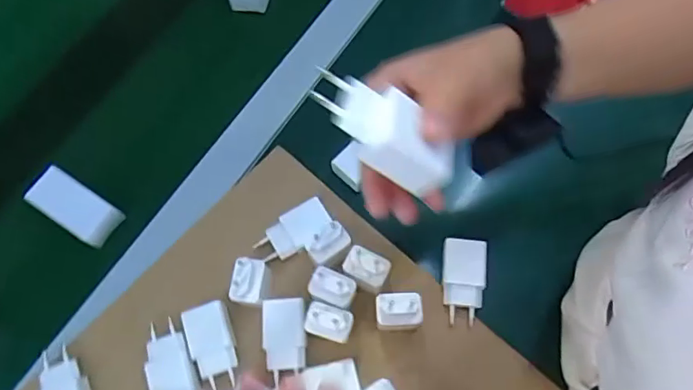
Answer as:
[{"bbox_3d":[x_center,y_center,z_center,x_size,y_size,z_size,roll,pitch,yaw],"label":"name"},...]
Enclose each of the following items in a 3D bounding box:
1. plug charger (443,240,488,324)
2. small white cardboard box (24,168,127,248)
[{"bbox_3d":[0.111,0.083,0.491,0.040,0.032,0.075,4,70,4],"label":"plug charger"},{"bbox_3d":[-0.287,0.011,0.541,0.094,0.027,0.046,30,74,12],"label":"small white cardboard box"}]

